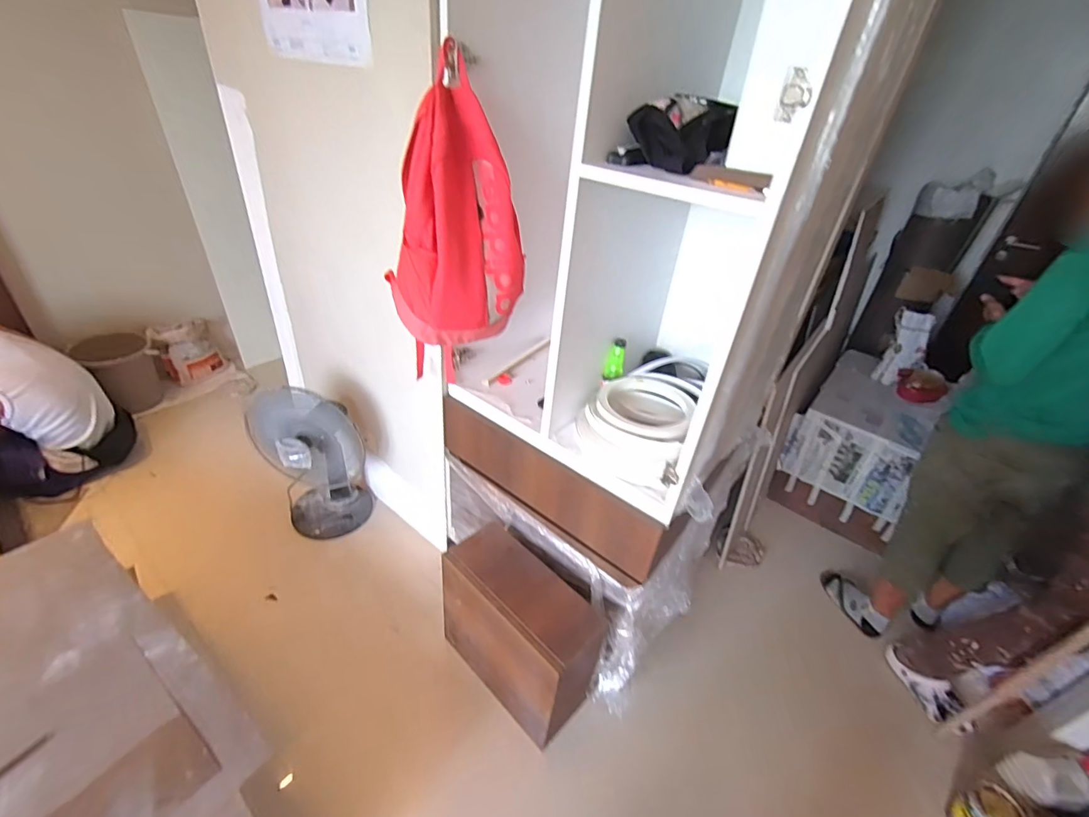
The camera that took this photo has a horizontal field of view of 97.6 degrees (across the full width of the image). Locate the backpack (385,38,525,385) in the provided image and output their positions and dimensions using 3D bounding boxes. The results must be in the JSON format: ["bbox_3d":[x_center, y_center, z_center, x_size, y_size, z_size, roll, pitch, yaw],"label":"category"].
[{"bbox_3d":[-0.186,-0.387,1.018,0.257,0.524,0.172,-25,45,-37],"label":"backpack"}]

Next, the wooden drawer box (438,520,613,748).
[{"bbox_3d":[-0.079,0.621,1.362,0.229,0.425,0.460,-25,46,-38],"label":"wooden drawer box"}]

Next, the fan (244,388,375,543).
[{"bbox_3d":[-0.848,0.212,1.774,0.349,0.668,0.262,-11,39,-24],"label":"fan"}]

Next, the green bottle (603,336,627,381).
[{"bbox_3d":[0.198,-0.135,1.313,0.055,0.112,0.045,11,35,6],"label":"green bottle"}]

